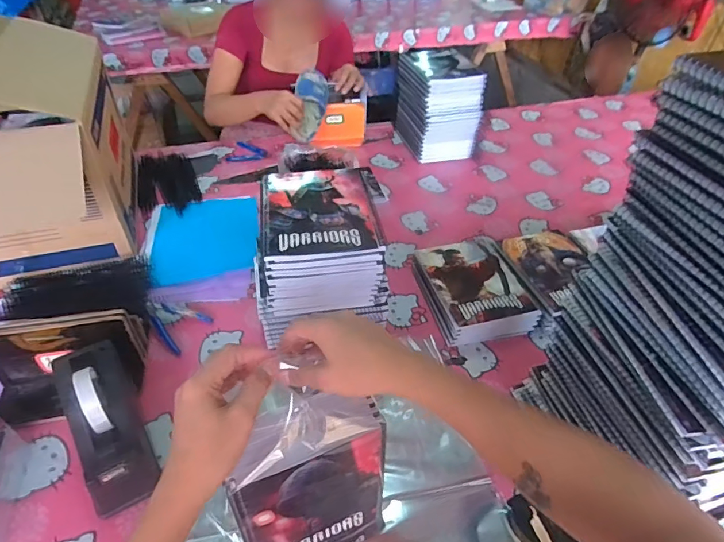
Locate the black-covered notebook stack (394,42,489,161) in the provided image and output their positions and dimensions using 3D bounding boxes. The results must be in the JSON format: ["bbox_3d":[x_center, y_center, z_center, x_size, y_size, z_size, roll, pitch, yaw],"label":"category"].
[{"bbox_3d":[0.201,-0.445,1.238,0.169,0.233,0.225,-10,44,-12],"label":"black-covered notebook stack"}]

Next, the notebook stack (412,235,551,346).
[{"bbox_3d":[0.204,0.036,0.840,0.173,0.065,0.214,-11,44,-14],"label":"notebook stack"}]

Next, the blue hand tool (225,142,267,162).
[{"bbox_3d":[-0.304,-0.322,1.246,0.102,0.013,0.093,3,43,-2],"label":"blue hand tool"}]

